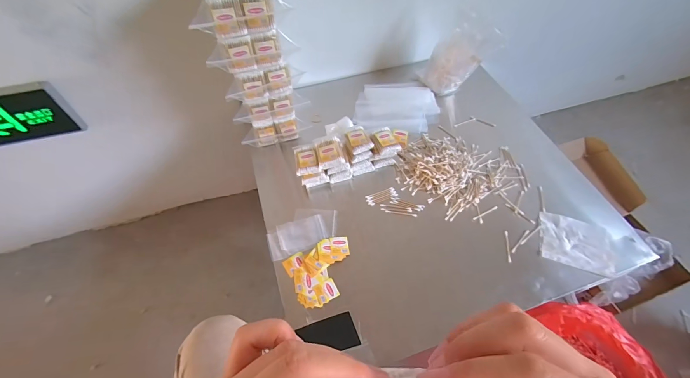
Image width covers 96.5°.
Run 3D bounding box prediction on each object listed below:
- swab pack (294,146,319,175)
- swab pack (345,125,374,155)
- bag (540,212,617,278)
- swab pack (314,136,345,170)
[{"bbox_3d":[-0.092,-0.071,0.734,0.053,0.015,0.076,-9,57,-5],"label":"swab pack"},{"bbox_3d":[0.034,-0.125,0.769,0.053,0.015,0.077,-18,58,-11],"label":"swab pack"},{"bbox_3d":[0.504,0.119,0.665,0.148,0.018,0.114,21,59,14],"label":"bag"},{"bbox_3d":[-0.036,-0.090,0.734,0.064,0.029,0.083,-10,57,-6],"label":"swab pack"}]

